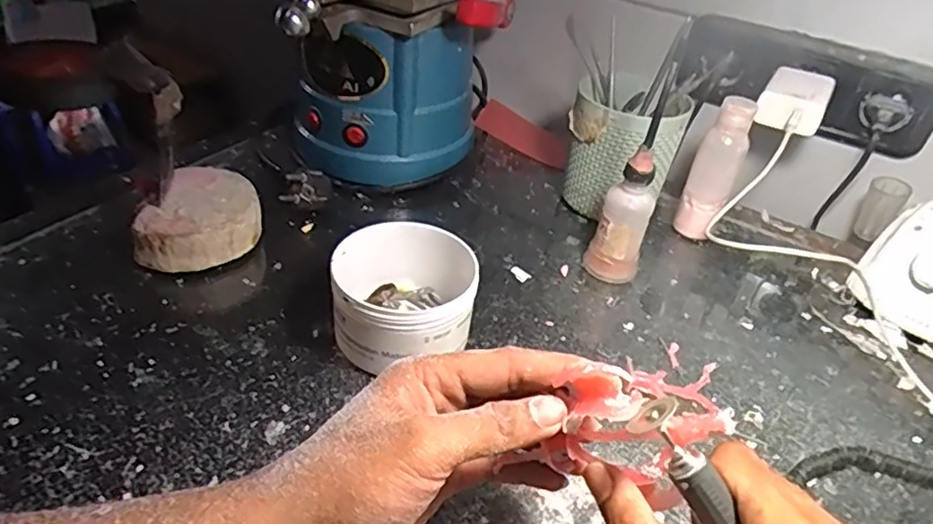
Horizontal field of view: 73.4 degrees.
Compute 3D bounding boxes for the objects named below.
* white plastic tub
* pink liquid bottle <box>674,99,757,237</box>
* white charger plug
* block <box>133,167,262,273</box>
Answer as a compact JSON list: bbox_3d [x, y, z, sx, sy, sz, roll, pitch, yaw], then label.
[{"bbox_3d":[-0.040,0.024,0.413,0.094,0.062,0.100,-2,38,-11],"label":"white plastic tub"},{"bbox_3d":[0.211,-0.075,0.537,0.034,0.128,0.029,22,40,19],"label":"pink liquid bottle"},{"bbox_3d":[0.289,-0.143,0.548,0.051,0.033,0.074,25,41,22],"label":"white charger plug"},{"bbox_3d":[-0.202,-0.032,0.482,0.079,0.044,0.093,7,38,1],"label":"block"}]

